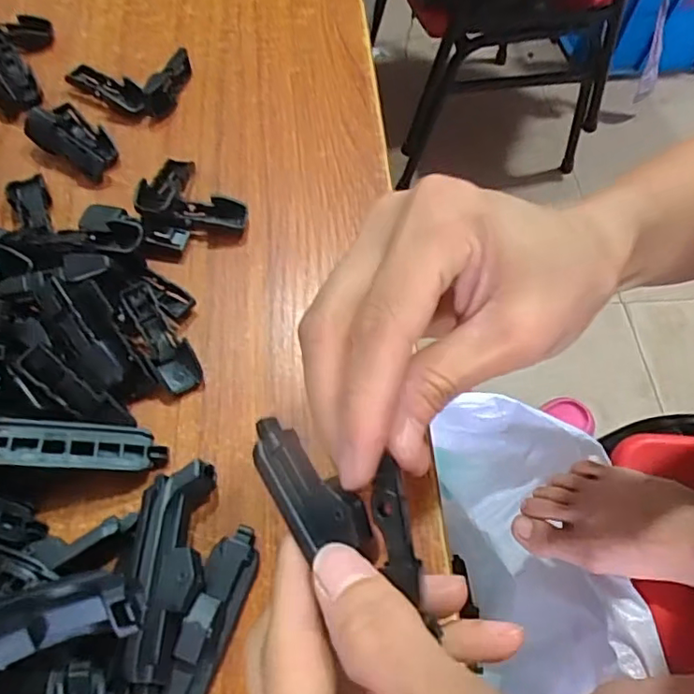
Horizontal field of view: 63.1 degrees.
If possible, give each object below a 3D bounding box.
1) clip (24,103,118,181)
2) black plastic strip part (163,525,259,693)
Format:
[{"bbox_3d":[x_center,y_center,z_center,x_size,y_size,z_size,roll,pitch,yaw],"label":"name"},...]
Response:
[{"bbox_3d":[-0.146,-0.111,0.300,0.054,0.017,0.028,38,66,18],"label":"clip"},{"bbox_3d":[-0.049,0.098,0.190,0.017,0.015,0.075,17,61,8],"label":"black plastic strip part"}]

